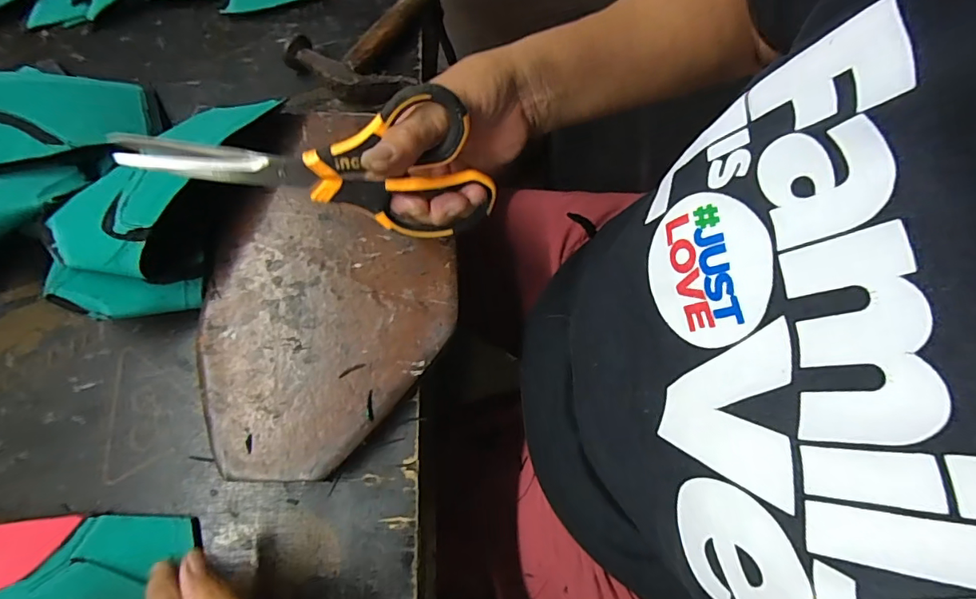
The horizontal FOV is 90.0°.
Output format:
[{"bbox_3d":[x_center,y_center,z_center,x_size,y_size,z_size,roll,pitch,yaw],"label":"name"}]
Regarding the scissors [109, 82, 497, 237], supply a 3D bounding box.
[{"bbox_3d":[-0.097,-0.068,0.287,0.194,0.088,0.010,-8,41,2],"label":"scissors"}]

